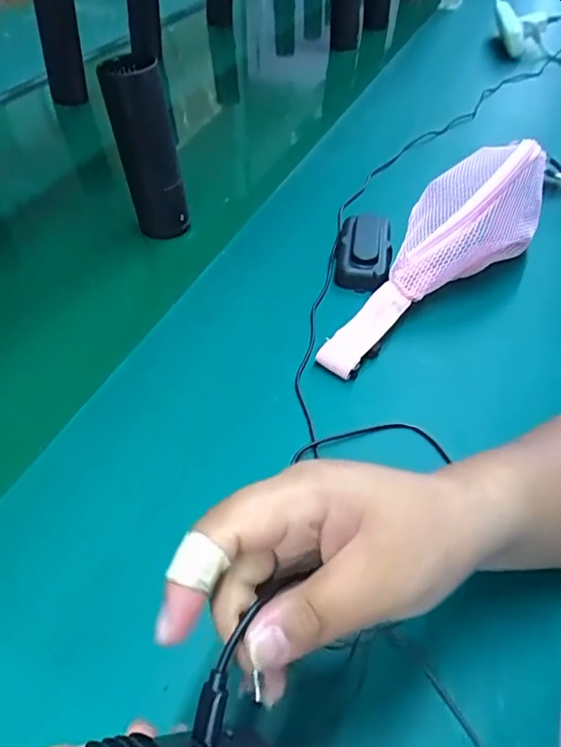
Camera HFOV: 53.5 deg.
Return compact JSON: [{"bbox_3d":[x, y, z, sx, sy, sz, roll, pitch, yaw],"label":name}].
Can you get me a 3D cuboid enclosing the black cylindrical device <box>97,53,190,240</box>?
[{"bbox_3d":[-0.132,-0.215,0.553,0.057,0.165,0.045,-14,48,-14],"label":"black cylindrical device"}]

